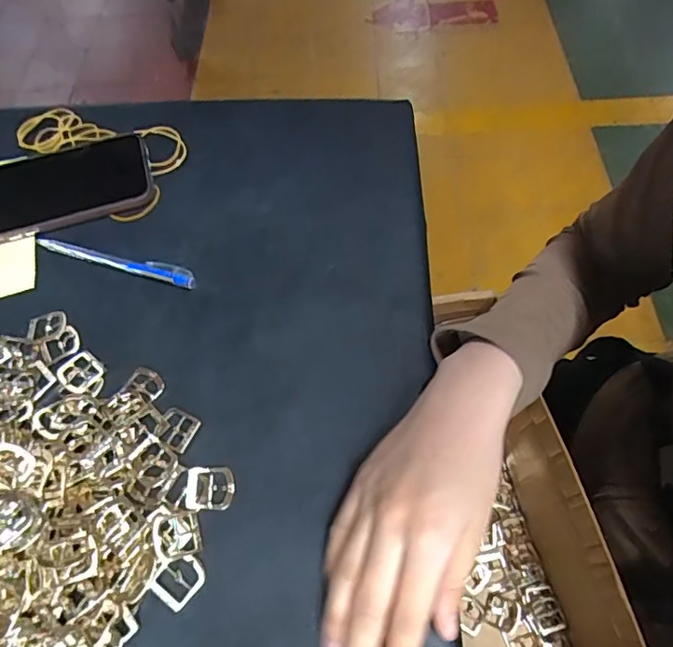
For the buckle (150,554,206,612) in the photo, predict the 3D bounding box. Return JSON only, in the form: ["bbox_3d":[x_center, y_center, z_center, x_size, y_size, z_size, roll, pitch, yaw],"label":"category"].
[{"bbox_3d":[-0.089,0.145,0.300,0.024,0.007,0.027,37,69,21],"label":"buckle"}]

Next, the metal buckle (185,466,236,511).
[{"bbox_3d":[-0.078,0.101,0.324,0.030,0.004,0.026,-5,61,0],"label":"metal buckle"}]

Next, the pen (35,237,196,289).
[{"bbox_3d":[-0.172,-0.049,0.409,0.133,0.008,0.014,12,62,10],"label":"pen"}]

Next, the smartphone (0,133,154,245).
[{"bbox_3d":[-0.240,-0.117,0.449,0.159,0.018,0.086,-17,61,-6],"label":"smartphone"}]

